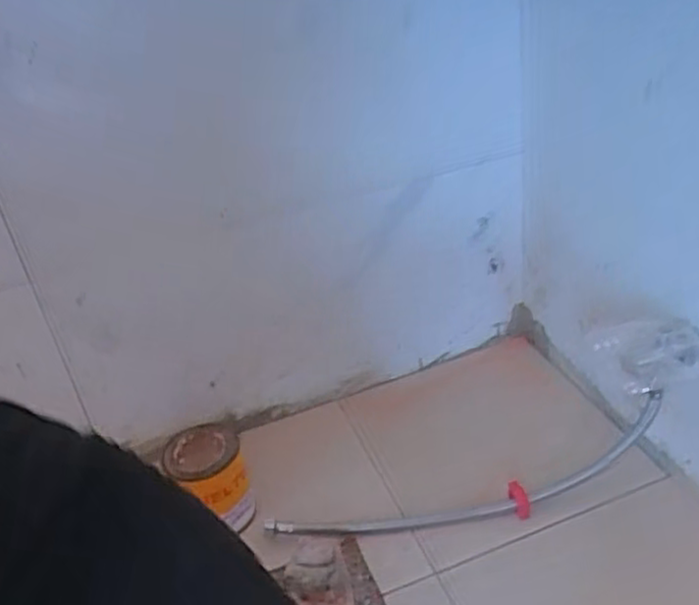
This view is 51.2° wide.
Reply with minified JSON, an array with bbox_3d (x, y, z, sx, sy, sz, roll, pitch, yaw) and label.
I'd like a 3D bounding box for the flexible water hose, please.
[{"bbox_3d":[0.112,0.177,0.748,0.407,0.136,0.027,-9,31,-3],"label":"flexible water hose"}]

